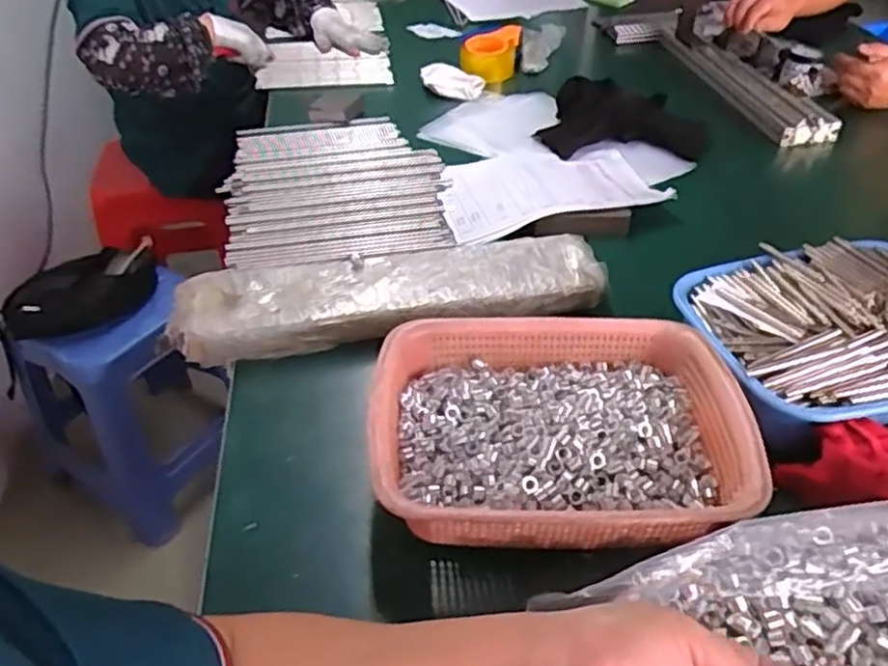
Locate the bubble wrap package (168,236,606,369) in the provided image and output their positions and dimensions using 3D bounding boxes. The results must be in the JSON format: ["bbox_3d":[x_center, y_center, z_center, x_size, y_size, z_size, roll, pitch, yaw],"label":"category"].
[{"bbox_3d":[-0.055,-0.044,0.755,0.455,0.042,0.113,-9,41,-10],"label":"bubble wrap package"}]

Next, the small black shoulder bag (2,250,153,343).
[{"bbox_3d":[-0.641,-0.075,1.242,0.262,0.063,0.143,-22,45,-23],"label":"small black shoulder bag"}]

